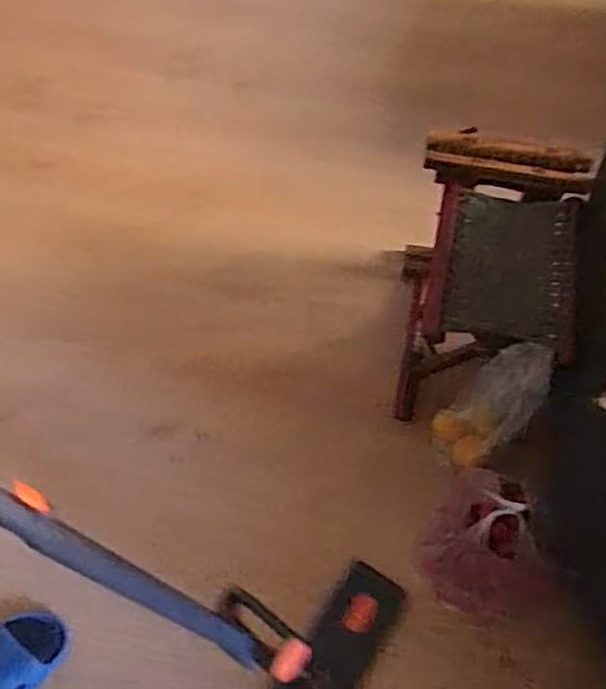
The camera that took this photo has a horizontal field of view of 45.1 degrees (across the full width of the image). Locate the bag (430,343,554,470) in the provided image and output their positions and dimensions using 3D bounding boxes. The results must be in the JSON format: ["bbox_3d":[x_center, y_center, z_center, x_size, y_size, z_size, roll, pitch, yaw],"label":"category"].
[{"bbox_3d":[0.324,0.100,1.244,0.119,0.039,0.258,49,113,23],"label":"bag"}]

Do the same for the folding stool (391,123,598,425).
[{"bbox_3d":[0.320,-0.104,1.291,0.273,0.306,0.408,10,62,5],"label":"folding stool"}]

